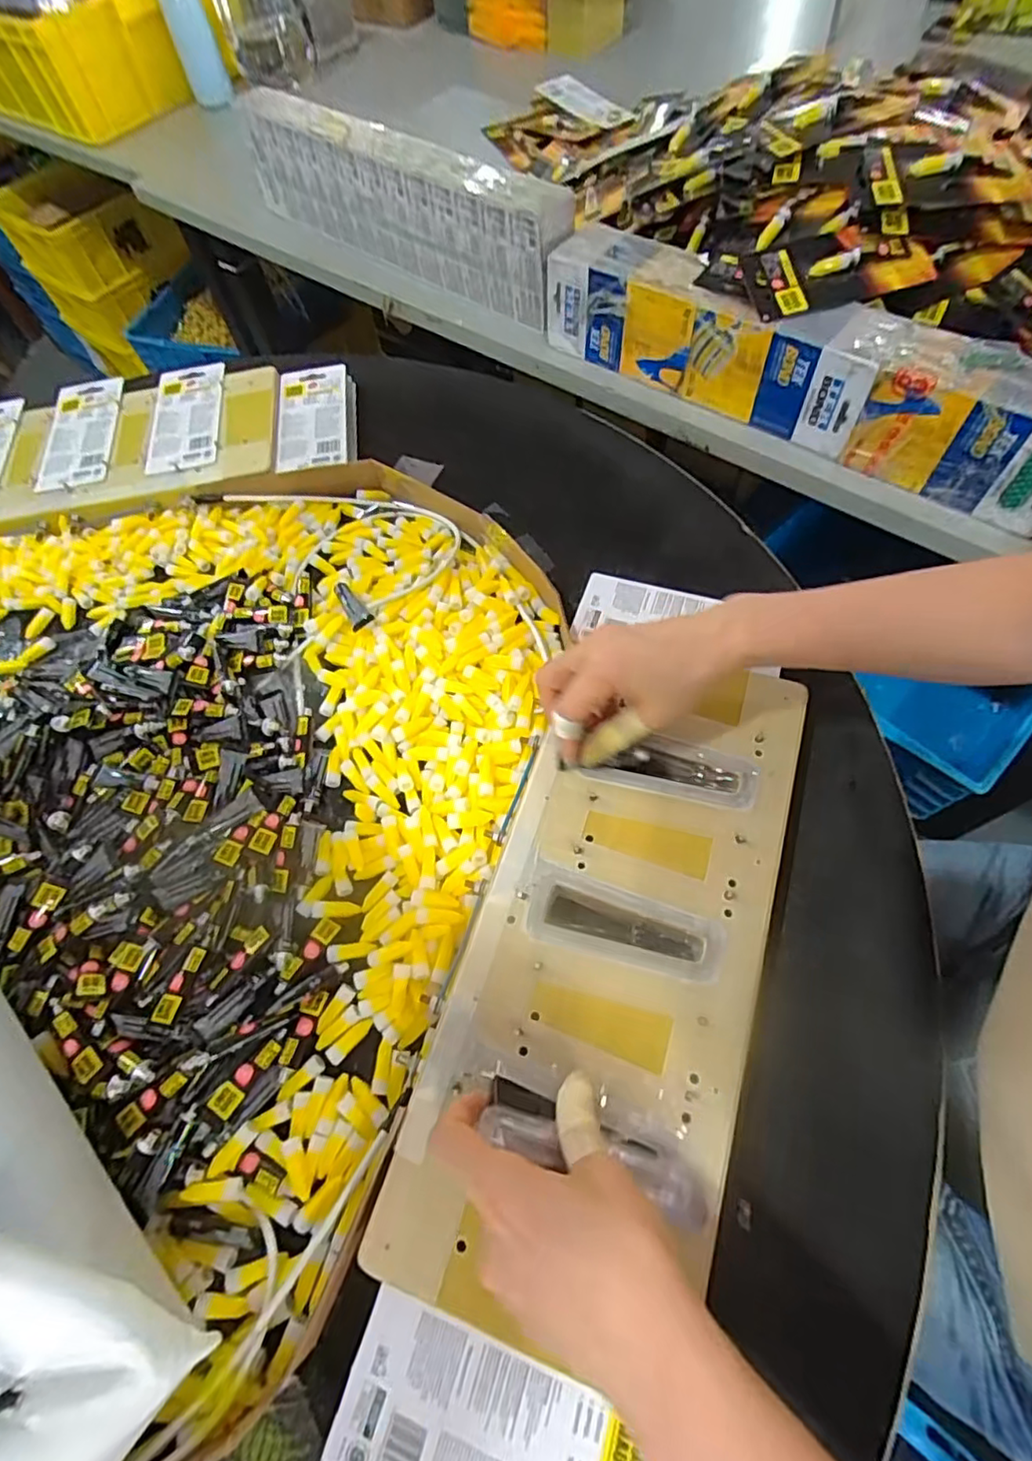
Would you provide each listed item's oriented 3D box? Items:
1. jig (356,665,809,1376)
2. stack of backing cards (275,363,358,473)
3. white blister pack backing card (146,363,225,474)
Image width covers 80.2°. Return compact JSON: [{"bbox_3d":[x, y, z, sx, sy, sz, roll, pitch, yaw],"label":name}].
[{"bbox_3d":[0.059,0.116,0.361,0.163,0.024,0.382,17,65,10],"label":"jig"},{"bbox_3d":[-0.206,-0.319,0.636,0.078,0.024,0.163,-8,63,-2],"label":"stack of backing cards"},{"bbox_3d":[-0.339,-0.323,0.627,0.072,0.011,0.161,-7,63,-1],"label":"white blister pack backing card"}]

